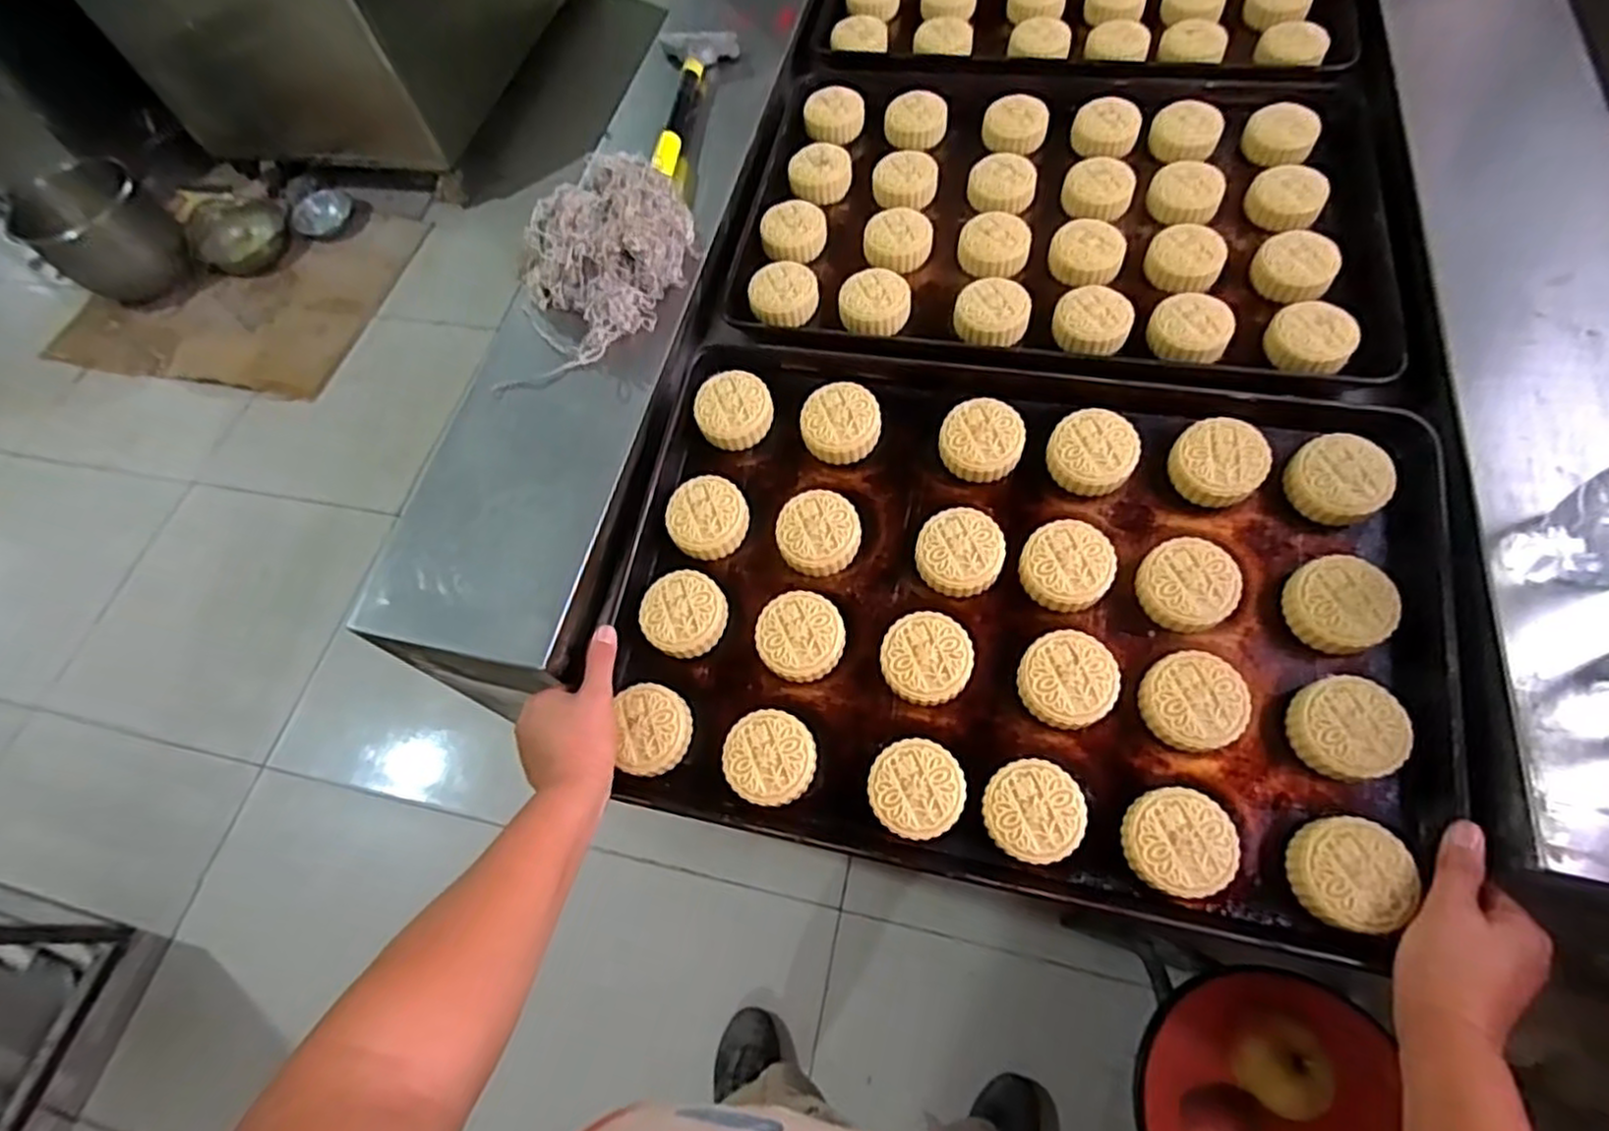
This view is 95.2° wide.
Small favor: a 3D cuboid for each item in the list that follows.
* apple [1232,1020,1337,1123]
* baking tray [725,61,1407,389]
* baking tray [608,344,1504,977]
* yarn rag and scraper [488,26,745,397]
[{"bbox_3d":[0.463,0.488,0.711,0.081,0.064,0.077,-2,56,3],"label":"apple"},{"bbox_3d":[0.245,-0.374,0.752,0.592,0.044,0.423,8,66,10],"label":"baking tray"},{"bbox_3d":[0.153,0.029,0.561,0.590,0.035,0.394,9,72,11],"label":"baking tray"},{"bbox_3d":[-0.180,-0.400,0.778,0.162,0.088,0.511,5,57,7],"label":"yarn rag and scraper"}]

